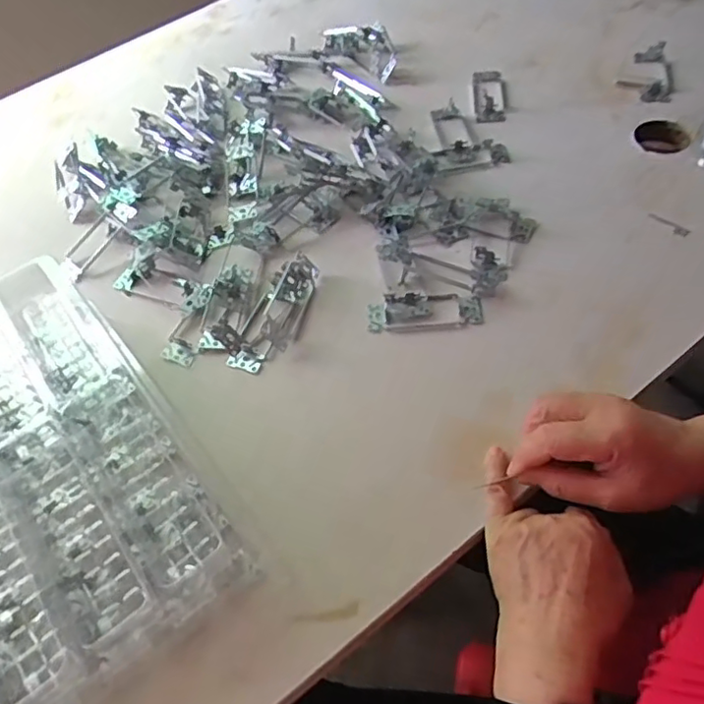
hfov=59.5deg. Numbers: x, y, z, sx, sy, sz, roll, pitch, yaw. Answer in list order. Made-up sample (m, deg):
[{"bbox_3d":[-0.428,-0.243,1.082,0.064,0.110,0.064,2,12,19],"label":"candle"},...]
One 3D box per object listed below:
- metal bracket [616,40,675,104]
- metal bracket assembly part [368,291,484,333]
[{"bbox_3d":[0.364,-0.338,0.745,0.061,0.028,0.092,25,61,20],"label":"metal bracket"},{"bbox_3d":[0.069,-0.040,0.580,0.105,0.019,0.043,0,55,8],"label":"metal bracket assembly part"}]

